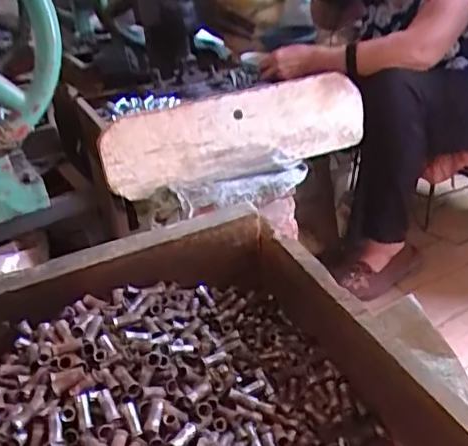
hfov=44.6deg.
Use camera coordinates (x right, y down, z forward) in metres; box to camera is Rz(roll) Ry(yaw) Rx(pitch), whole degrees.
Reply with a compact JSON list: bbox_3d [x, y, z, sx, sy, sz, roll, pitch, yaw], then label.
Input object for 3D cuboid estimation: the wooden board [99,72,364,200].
[{"bbox_3d":[0.011,-0.163,1.049,0.502,0.151,0.053,-15,29,-17],"label":"wooden board"}]

